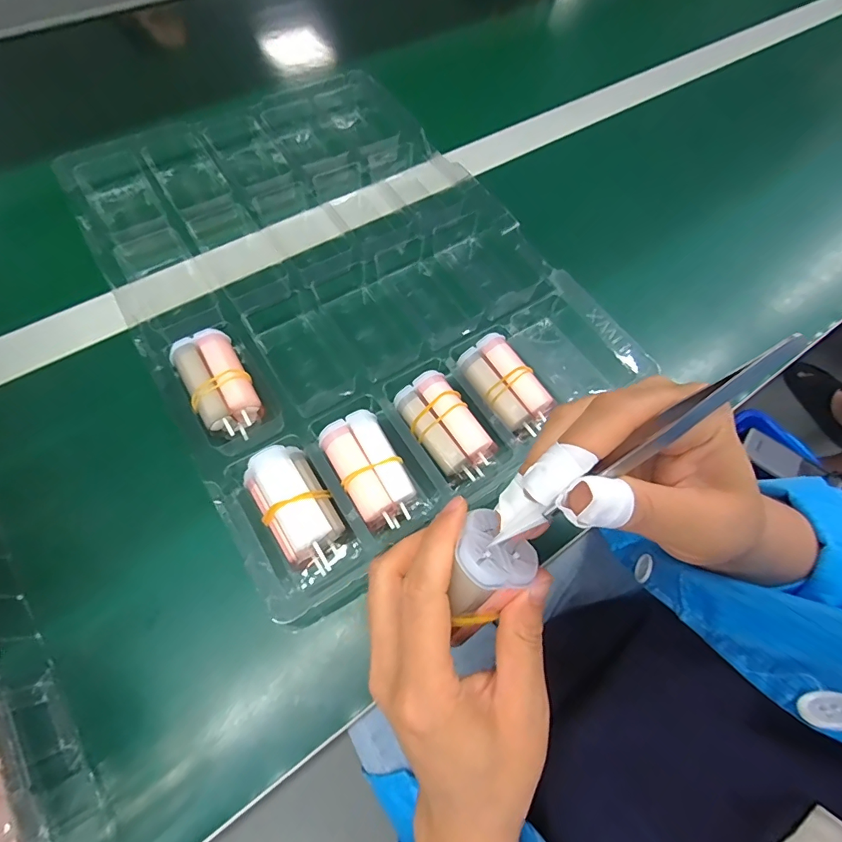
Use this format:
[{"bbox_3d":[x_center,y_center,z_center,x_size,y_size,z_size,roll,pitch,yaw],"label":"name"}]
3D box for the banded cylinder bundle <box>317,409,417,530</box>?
[{"bbox_3d":[-0.029,0.031,0.265,0.036,0.032,0.067,-29,70,-16],"label":"banded cylinder bundle"}]

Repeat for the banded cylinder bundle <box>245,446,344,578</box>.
[{"bbox_3d":[-0.069,0.050,0.251,0.036,0.031,0.072,-33,71,-17],"label":"banded cylinder bundle"}]

